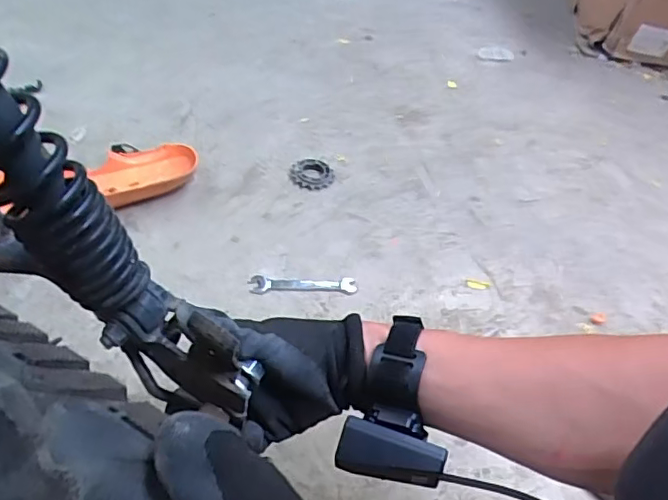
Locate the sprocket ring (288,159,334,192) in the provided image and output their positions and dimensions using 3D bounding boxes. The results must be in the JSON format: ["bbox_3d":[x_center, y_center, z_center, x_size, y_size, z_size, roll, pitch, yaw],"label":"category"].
[{"bbox_3d":[-0.034,-0.115,0.856,0.067,0.008,0.070,3,46,-3],"label":"sprocket ring"}]

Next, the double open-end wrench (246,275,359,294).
[{"bbox_3d":[-0.038,0.042,0.709,0.130,0.006,0.026,1,46,-5],"label":"double open-end wrench"}]

